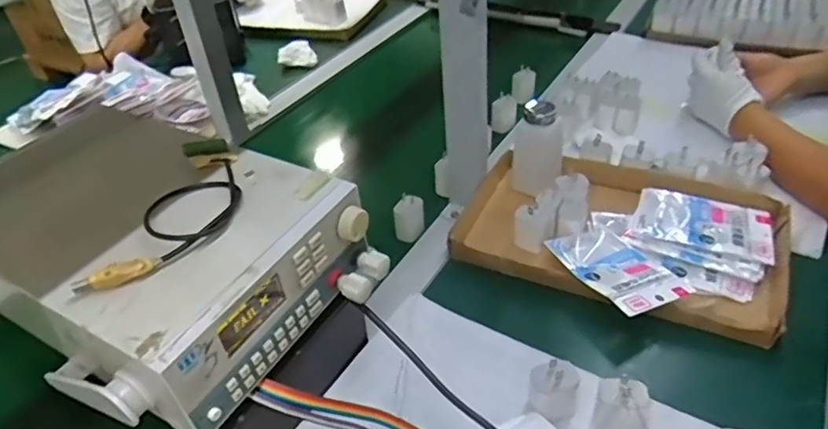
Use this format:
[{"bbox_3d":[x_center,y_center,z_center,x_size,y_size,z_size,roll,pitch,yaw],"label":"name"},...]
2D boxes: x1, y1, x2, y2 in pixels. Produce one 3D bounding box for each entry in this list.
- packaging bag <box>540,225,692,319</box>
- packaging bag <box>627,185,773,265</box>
[{"bbox_3d":[0.233,0.058,0.649,0.107,0.013,0.139,-16,35,-24],"label":"packaging bag"},{"bbox_3d":[0.348,0.010,0.693,0.148,0.013,0.094,15,43,23],"label":"packaging bag"}]

